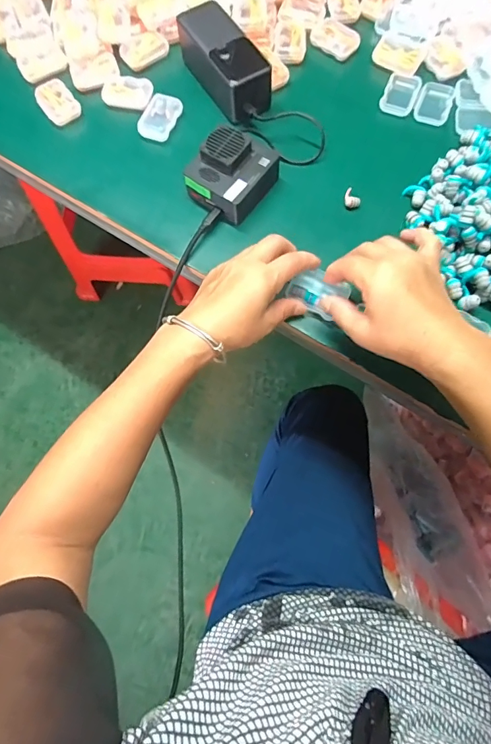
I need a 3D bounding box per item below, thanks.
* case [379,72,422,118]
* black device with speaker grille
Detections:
[{"bbox_3d":[0.180,-0.322,0.481,0.037,0.008,0.054,22,75,8],"label":"case"},{"bbox_3d":[-0.012,-0.207,0.428,0.067,0.047,0.079,36,77,12],"label":"black device with speaker grille"}]

